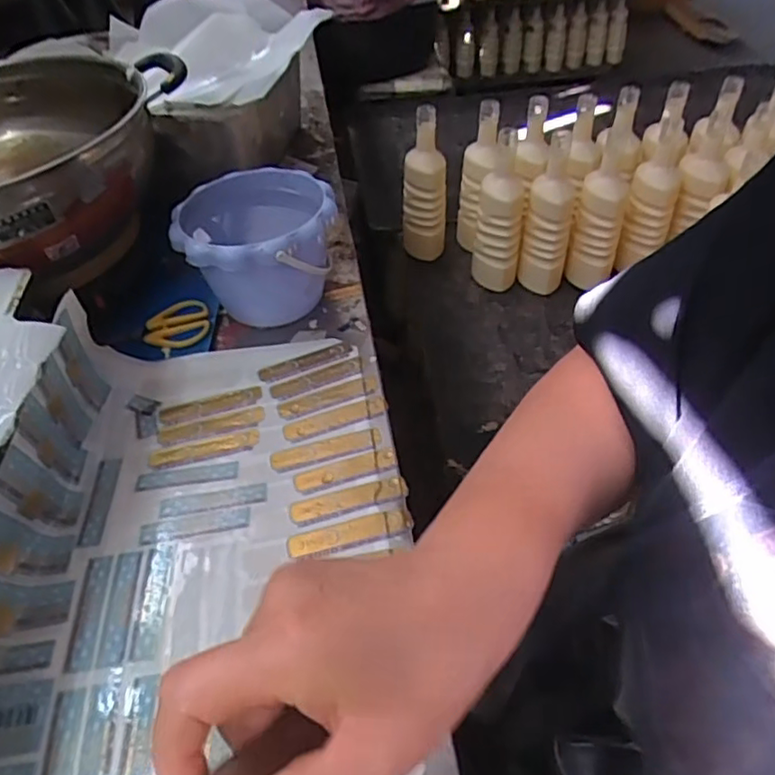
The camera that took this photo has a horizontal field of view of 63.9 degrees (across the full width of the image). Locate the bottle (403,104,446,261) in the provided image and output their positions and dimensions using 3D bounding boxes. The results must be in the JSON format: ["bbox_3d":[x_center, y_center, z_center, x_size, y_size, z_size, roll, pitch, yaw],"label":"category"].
[{"bbox_3d":[0.066,-0.353,1.109,0.077,0.259,0.070,1,45,2],"label":"bottle"}]

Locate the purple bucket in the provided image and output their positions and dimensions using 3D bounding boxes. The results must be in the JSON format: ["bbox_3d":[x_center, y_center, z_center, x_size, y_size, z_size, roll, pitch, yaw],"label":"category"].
[{"bbox_3d":[-0.130,-0.135,0.633,0.164,0.116,0.155,-6,47,1],"label":"purple bucket"}]

